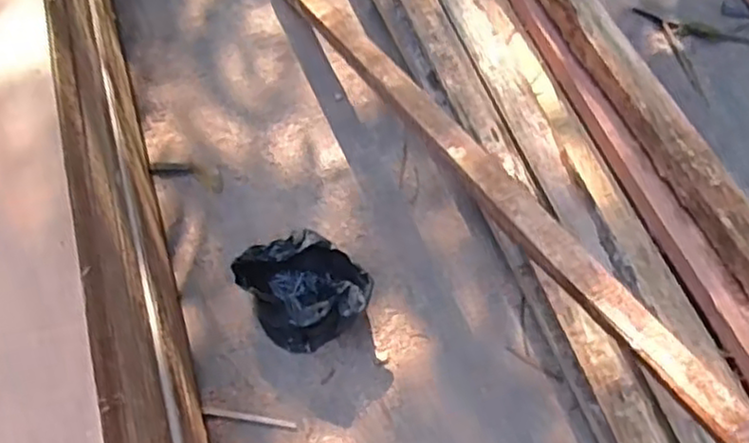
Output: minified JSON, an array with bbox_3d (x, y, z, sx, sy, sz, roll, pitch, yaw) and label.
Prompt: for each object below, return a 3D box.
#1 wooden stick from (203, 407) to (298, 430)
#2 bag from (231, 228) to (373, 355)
[{"bbox_3d":[-0.182,0.289,1.036,0.137,0.006,0.010,7,66,6],"label":"wooden stick"},{"bbox_3d":[-0.100,0.102,1.053,0.167,0.131,0.149,-28,67,-10],"label":"bag"}]

